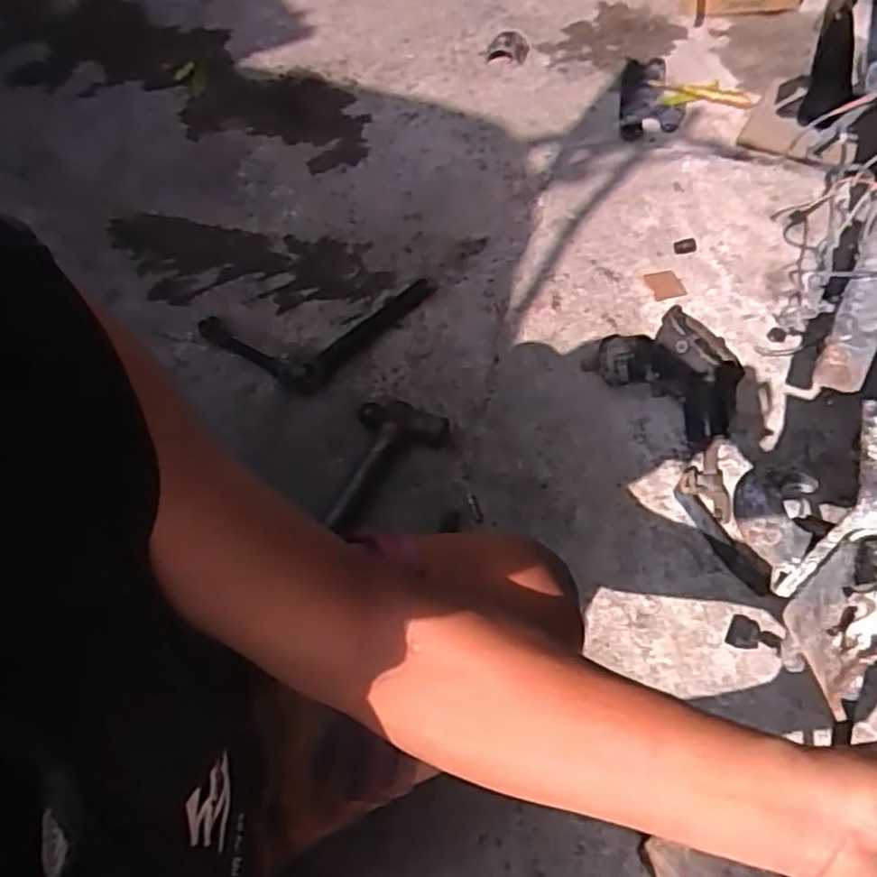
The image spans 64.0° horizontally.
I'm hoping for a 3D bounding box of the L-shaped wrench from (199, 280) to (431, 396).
[{"bbox_3d":[-0.162,-0.140,0.990,0.337,0.035,0.162,-10,58,-6],"label":"L-shaped wrench"}]

